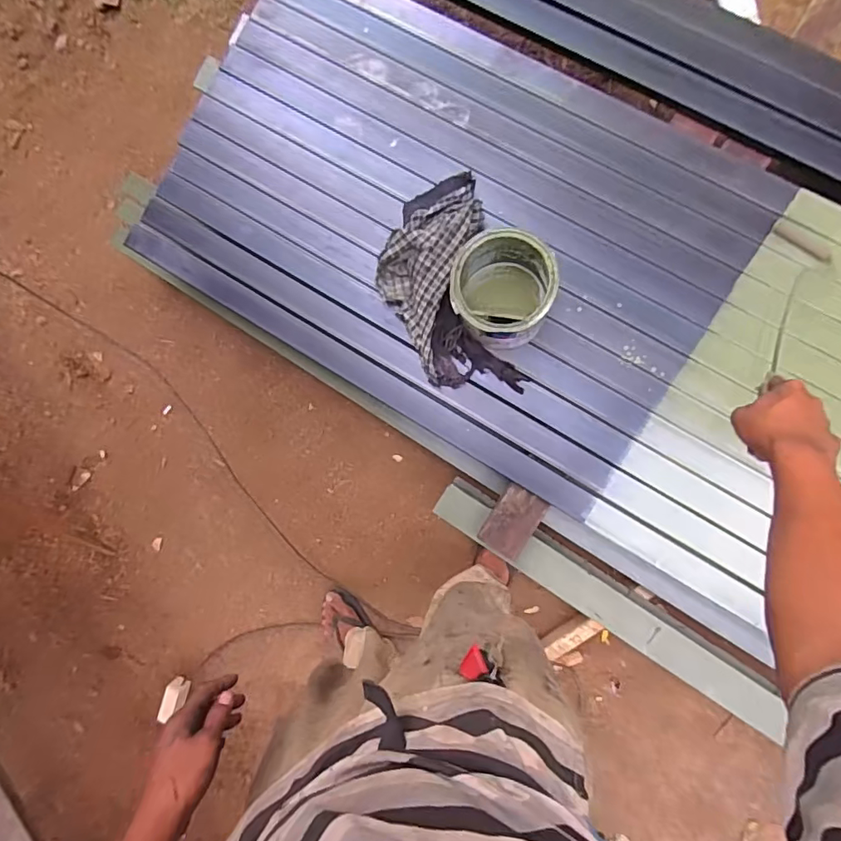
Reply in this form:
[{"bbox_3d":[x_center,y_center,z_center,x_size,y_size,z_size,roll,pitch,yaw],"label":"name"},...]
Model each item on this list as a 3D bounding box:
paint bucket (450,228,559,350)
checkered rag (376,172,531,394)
[{"bbox_3d":[0.146,-0.214,0.895,0.155,0.192,0.162,0,90,6],"label":"paint bucket"},{"bbox_3d":[0.047,-0.240,0.972,0.233,0.067,0.422,-19,85,8],"label":"checkered rag"}]

